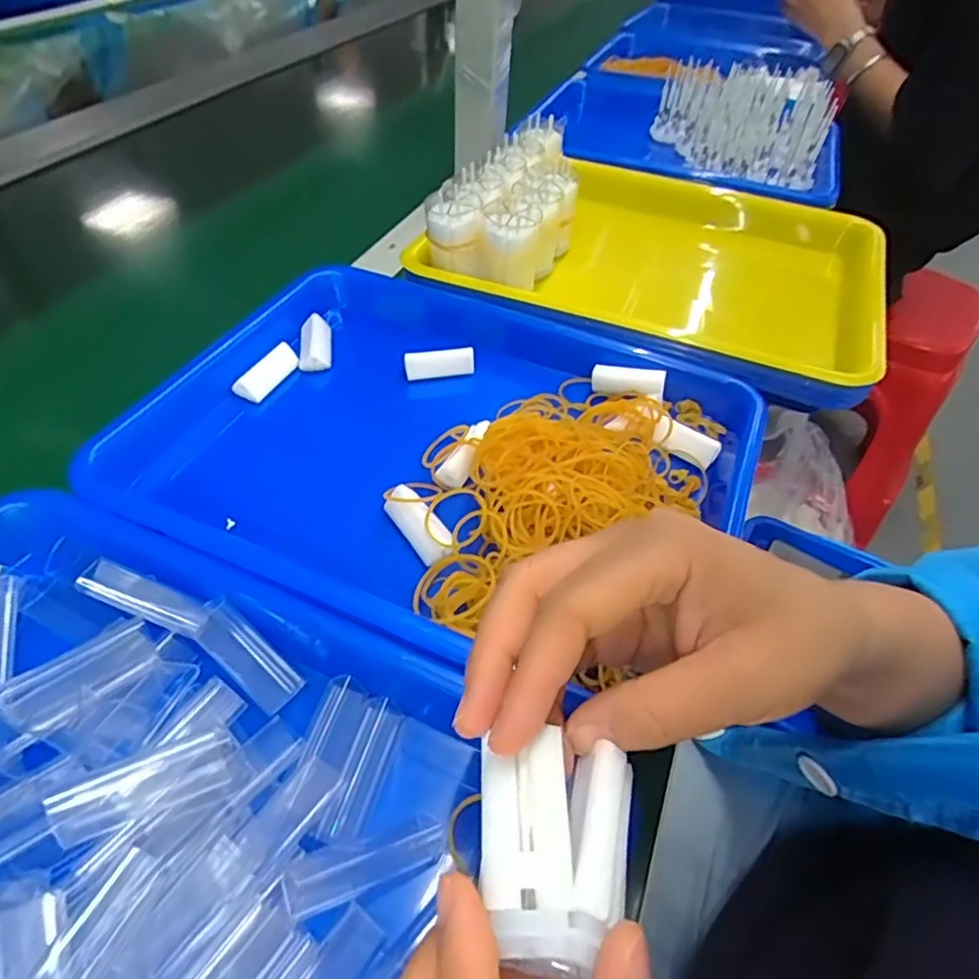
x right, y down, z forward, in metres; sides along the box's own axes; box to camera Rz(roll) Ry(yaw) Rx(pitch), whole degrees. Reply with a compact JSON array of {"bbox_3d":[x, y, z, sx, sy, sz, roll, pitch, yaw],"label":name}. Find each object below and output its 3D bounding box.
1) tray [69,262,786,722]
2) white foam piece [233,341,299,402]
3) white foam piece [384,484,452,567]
[{"bbox_3d":[-0.031,-0.026,0.355,0.346,0.055,0.246,20,51,14],"label":"tray"},{"bbox_3d":[-0.143,-0.077,0.396,0.015,0.013,0.047,25,52,18],"label":"white foam piece"},{"bbox_3d":[-0.035,0.017,0.316,0.021,0.013,0.044,-29,69,-25],"label":"white foam piece"}]

